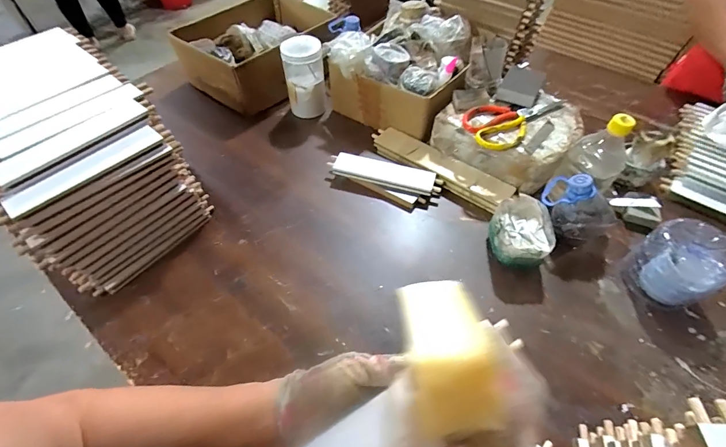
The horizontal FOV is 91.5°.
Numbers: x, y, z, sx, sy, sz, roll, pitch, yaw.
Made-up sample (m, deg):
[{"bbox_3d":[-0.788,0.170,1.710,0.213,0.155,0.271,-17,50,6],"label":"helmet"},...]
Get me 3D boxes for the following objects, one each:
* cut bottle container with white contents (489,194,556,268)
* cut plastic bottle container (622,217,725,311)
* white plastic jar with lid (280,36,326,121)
[{"bbox_3d":[0.253,0.020,0.575,0.093,0.068,0.109,22,56,17],"label":"cut bottle container with white contents"},{"bbox_3d":[0.457,0.058,0.511,0.086,0.093,0.101,-32,59,-21],"label":"cut plastic bottle container"},{"bbox_3d":[-0.129,-0.323,0.785,0.087,0.151,0.078,-10,53,-6],"label":"white plastic jar with lid"}]

